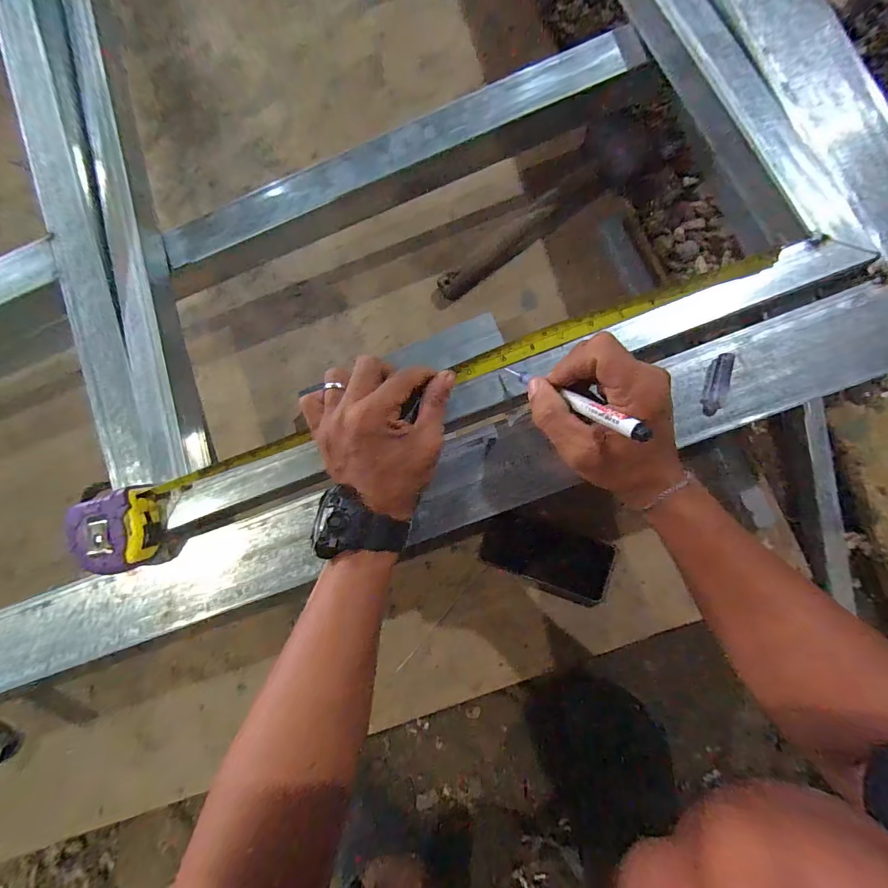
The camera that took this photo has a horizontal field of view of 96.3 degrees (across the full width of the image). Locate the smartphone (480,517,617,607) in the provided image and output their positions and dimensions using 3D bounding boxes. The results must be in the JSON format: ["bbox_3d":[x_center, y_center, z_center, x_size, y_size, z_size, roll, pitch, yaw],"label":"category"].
[{"bbox_3d":[0.131,0.145,0.511,0.157,0.008,0.082,16,88,7],"label":"smartphone"}]

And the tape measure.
[{"bbox_3d":[-0.029,-0.027,0.334,0.606,0.033,0.064,-22,84,3],"label":"tape measure"}]

